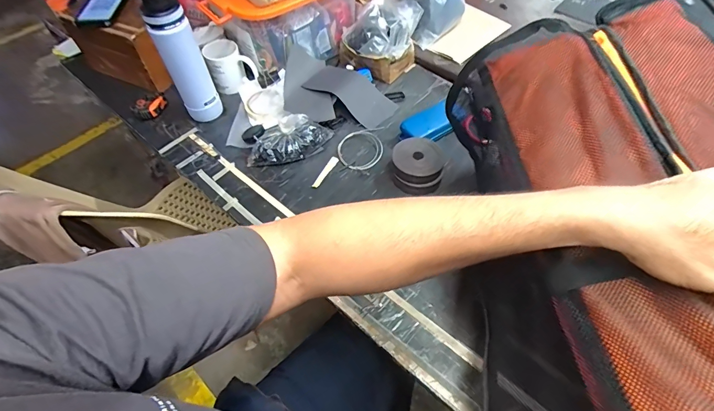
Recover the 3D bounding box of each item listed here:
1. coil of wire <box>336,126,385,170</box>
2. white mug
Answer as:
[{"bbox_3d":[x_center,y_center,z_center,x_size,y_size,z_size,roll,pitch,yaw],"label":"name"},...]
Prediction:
[{"bbox_3d":[0.008,-0.129,0.764,0.091,0.021,0.133,4,55,4],"label":"coil of wire"},{"bbox_3d":[-0.298,-0.329,0.851,0.100,0.086,0.101,-22,58,-11],"label":"white mug"}]

